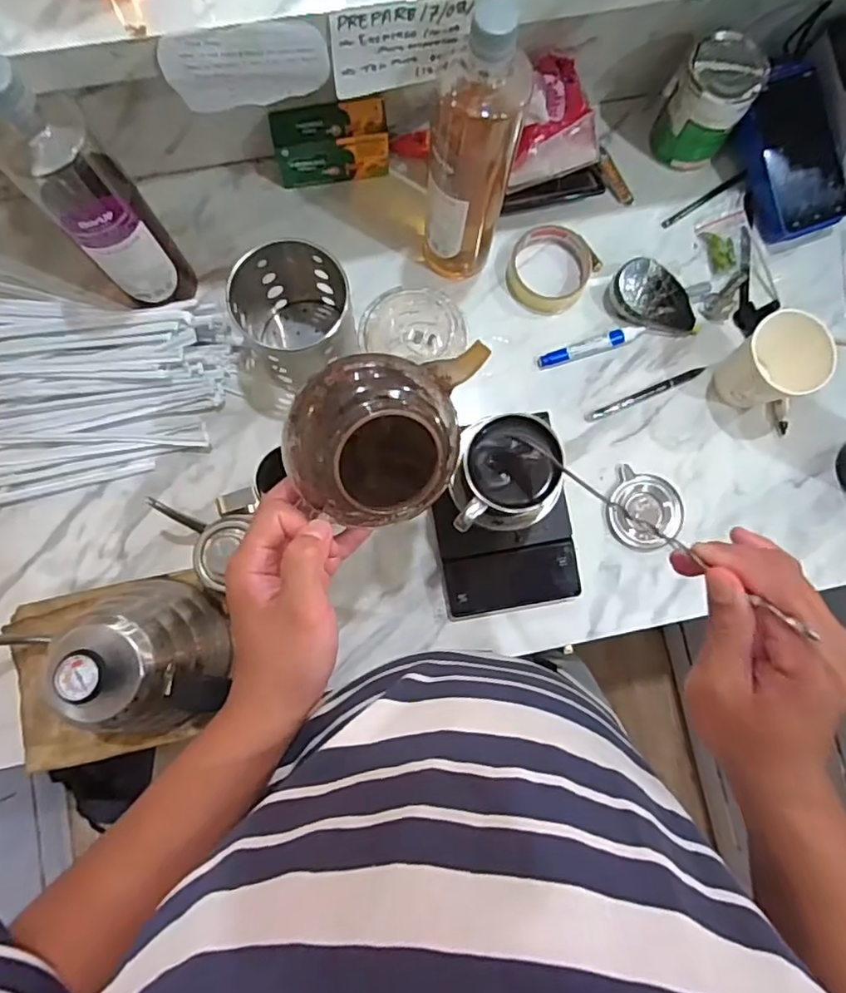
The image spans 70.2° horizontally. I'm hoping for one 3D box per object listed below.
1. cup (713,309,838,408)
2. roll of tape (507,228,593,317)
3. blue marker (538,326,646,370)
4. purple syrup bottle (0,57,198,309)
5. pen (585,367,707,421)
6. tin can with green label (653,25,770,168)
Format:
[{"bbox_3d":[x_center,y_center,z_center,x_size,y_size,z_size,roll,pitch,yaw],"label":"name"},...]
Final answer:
[{"bbox_3d":[0.333,-0.124,0.580,0.070,0.089,0.077,0,82,-2],"label":"cup"},{"bbox_3d":[0.133,-0.237,0.632,0.088,0.019,0.088,0,82,-2],"label":"roll of tape"},{"bbox_3d":[0.176,-0.157,0.626,0.114,0.010,0.016,-17,83,-5],"label":"blue marker"},{"bbox_3d":[-0.265,-0.234,0.487,0.070,0.247,0.060,-40,86,-7],"label":"purple syrup bottle"},{"bbox_3d":[0.233,-0.107,0.625,0.133,0.007,0.012,-23,84,-5],"label":"pen"},{"bbox_3d":[0.286,-0.393,0.611,0.074,0.109,0.066,30,82,2],"label":"tin can with green label"}]

